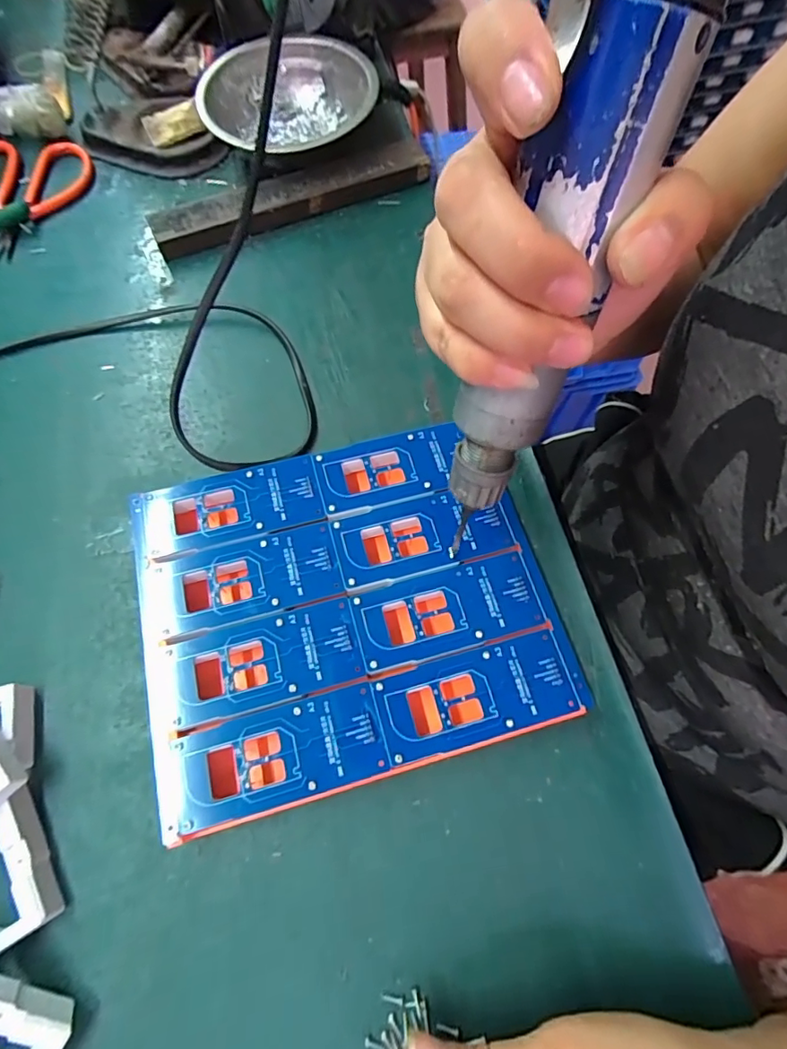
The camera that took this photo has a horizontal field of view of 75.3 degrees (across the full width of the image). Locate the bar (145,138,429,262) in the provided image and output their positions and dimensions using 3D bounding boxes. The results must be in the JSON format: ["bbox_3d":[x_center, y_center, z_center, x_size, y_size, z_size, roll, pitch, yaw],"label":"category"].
[{"bbox_3d":[-0.070,-0.234,0.365,0.200,0.019,0.032,-25,70,-12],"label":"bar"}]

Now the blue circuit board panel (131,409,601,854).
[{"bbox_3d":[-0.023,0.038,0.253,0.186,0.022,0.157,-14,68,-8],"label":"blue circuit board panel"}]

